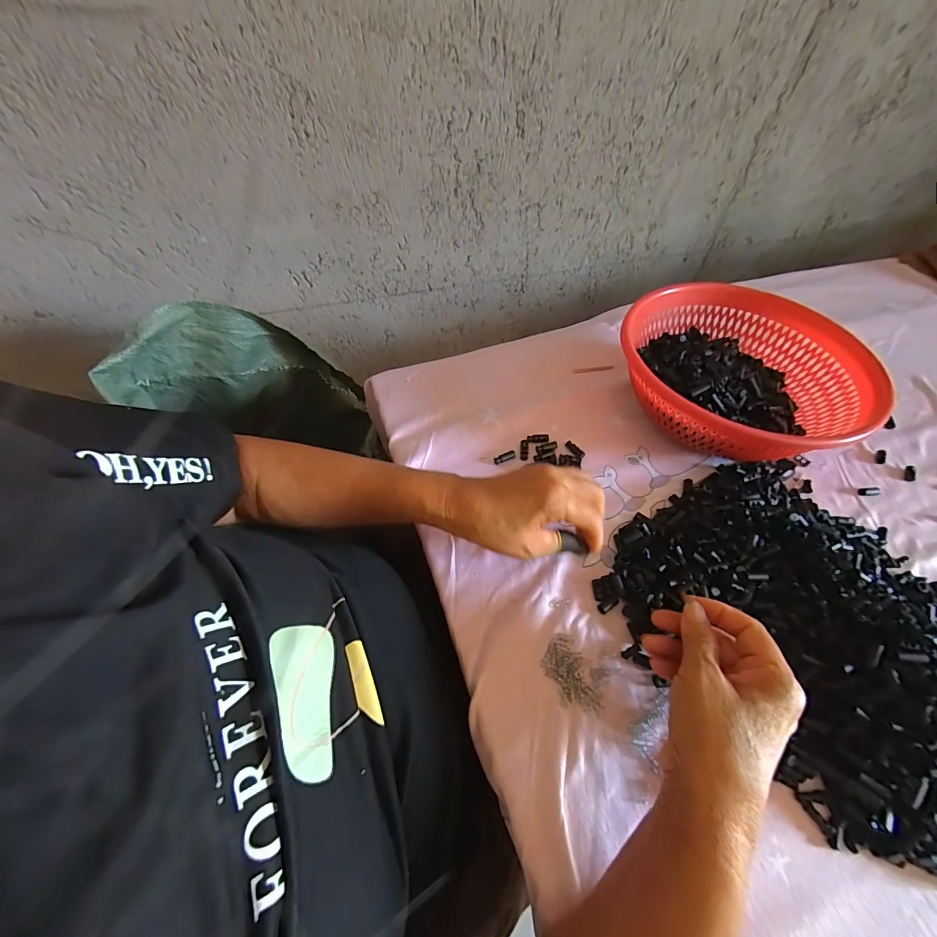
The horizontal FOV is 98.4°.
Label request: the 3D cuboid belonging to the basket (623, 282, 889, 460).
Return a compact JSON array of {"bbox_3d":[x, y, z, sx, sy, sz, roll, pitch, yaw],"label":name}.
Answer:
[{"bbox_3d":[0.297,-0.102,0.469,0.244,0.097,0.235,29,57,18],"label":"basket"}]

